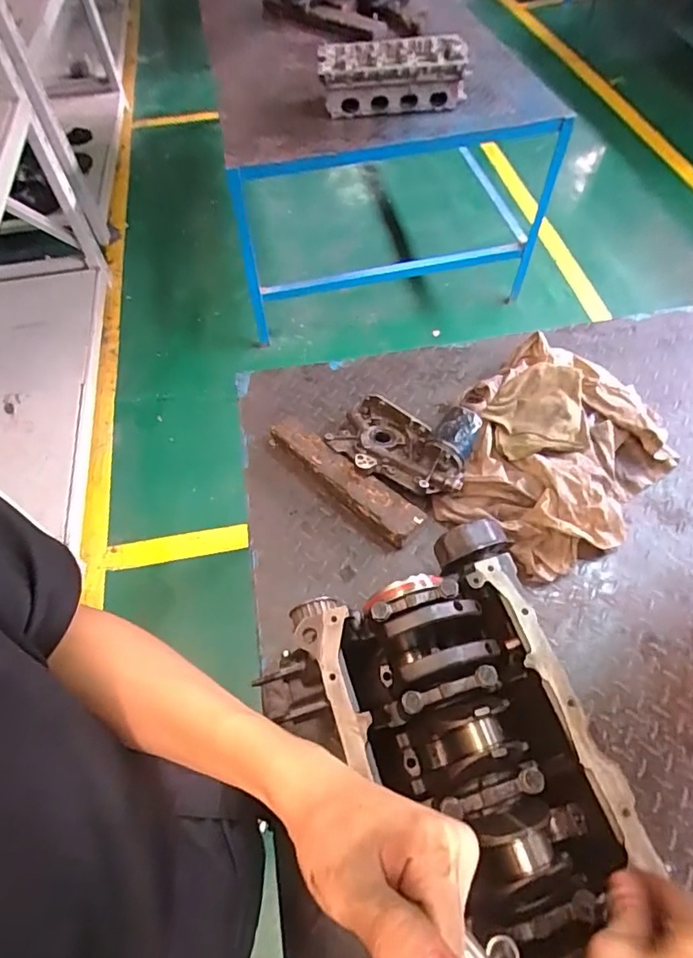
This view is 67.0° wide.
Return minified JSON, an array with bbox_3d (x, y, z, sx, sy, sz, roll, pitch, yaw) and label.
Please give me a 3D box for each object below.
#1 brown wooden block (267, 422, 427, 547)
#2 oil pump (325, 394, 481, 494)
[{"bbox_3d":[-0.003,-0.004,0.935,0.068,0.059,0.319,-42,65,-19],"label":"brown wooden block"},{"bbox_3d":[0.097,-0.065,0.939,0.252,0.102,0.166,25,65,18],"label":"oil pump"}]

